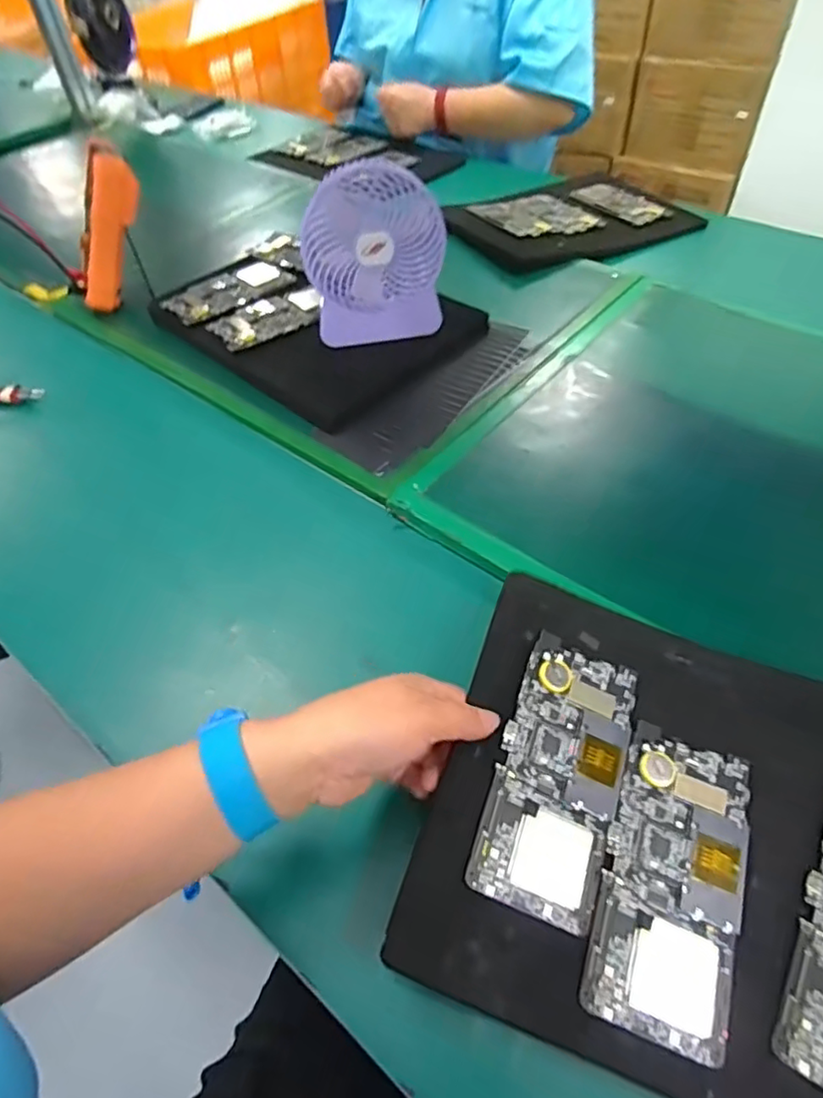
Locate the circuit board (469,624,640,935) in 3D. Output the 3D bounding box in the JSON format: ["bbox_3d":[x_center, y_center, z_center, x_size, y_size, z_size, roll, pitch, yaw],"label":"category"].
[{"bbox_3d":[0.088,0.132,0.366,0.072,0.006,0.153,24,62,2],"label":"circuit board"}]

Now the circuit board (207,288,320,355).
[{"bbox_3d":[-0.164,-0.276,0.726,0.137,0.009,0.074,-31,59,-22],"label":"circuit board"}]

